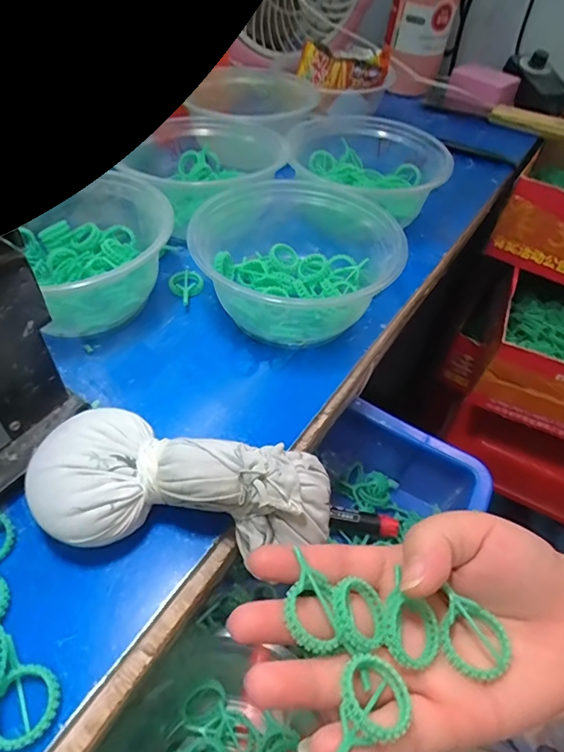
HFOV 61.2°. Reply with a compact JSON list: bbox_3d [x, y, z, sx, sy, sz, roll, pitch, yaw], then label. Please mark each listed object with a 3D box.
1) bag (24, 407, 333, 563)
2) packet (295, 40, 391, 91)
[{"bbox_3d":[-0.045,0.052,0.230,0.140,0.042,0.069,2,49,-4],"label":"bag"},{"bbox_3d":[0.063,-0.321,0.493,0.093,0.037,0.044,8,49,1],"label":"packet"}]

